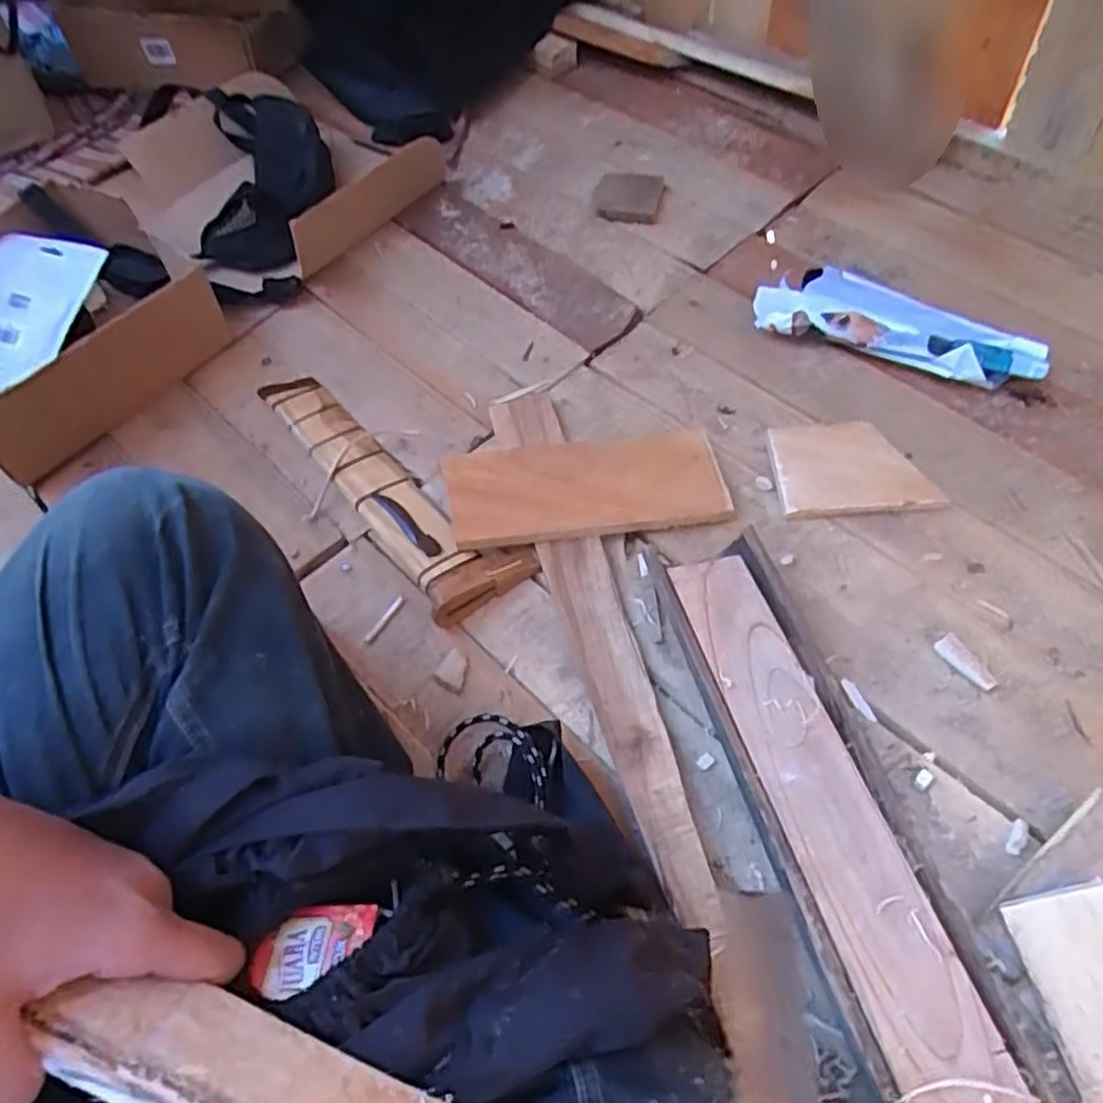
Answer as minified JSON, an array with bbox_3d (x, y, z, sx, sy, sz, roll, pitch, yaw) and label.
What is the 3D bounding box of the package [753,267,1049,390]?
[{"bbox_3d":[0.338,-0.219,0.740,0.272,0.049,0.084,16,59,13],"label":"package"}]

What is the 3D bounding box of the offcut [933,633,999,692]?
[{"bbox_3d":[0.315,0.086,0.567,0.020,0.005,0.048,-25,59,-14],"label":"offcut"}]

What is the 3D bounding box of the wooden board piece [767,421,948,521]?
[{"bbox_3d":[0.266,-0.073,0.667,0.134,0.024,0.092,-3,56,0],"label":"wooden board piece"}]

